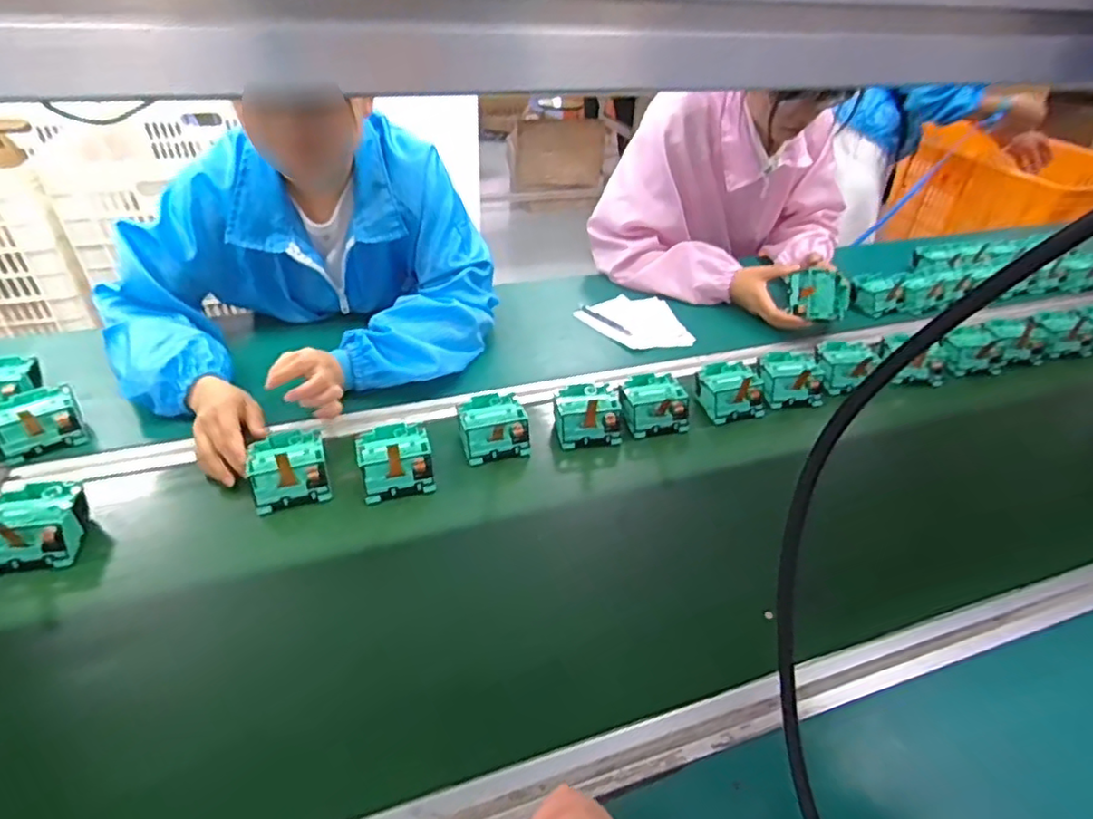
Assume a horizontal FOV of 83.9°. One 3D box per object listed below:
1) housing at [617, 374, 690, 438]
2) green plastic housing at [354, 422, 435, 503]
[{"bbox_3d":[0.131,-0.007,0.745,0.081,0.041,0.072,-3,37,-7],"label":"housing"},{"bbox_3d":[-0.164,0.052,0.657,0.074,0.043,0.078,-10,38,-17],"label":"green plastic housing"}]

